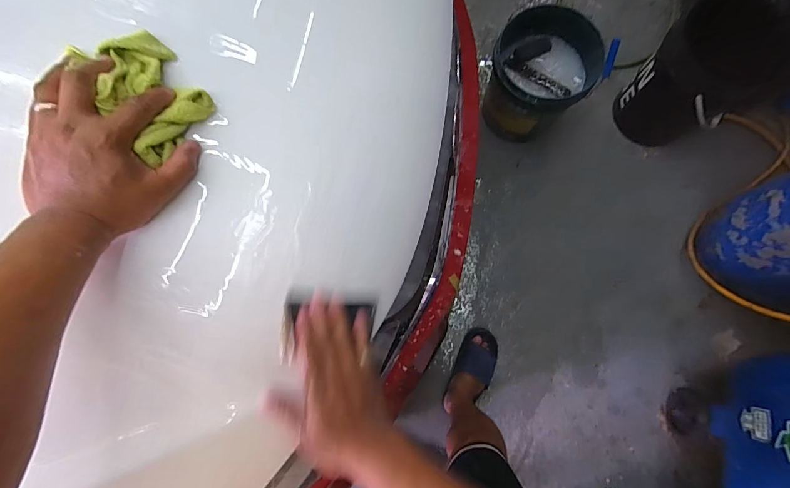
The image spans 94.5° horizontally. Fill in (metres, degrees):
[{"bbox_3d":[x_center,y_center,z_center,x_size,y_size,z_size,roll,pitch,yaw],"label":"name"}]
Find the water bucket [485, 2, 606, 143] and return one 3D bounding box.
[{"bbox_3d":[0.480,-0.555,1.258,0.303,0.315,0.328,25,82,5],"label":"water bucket"}]

